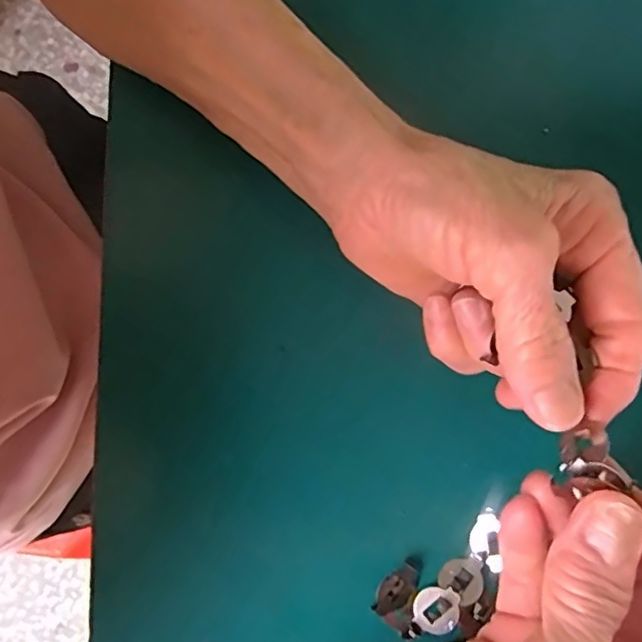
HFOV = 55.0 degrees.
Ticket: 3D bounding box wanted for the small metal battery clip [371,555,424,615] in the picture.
[{"bbox_3d":[0.030,0.103,0.238,0.013,0.004,0.024,29,79,4],"label":"small metal battery clip"}]

